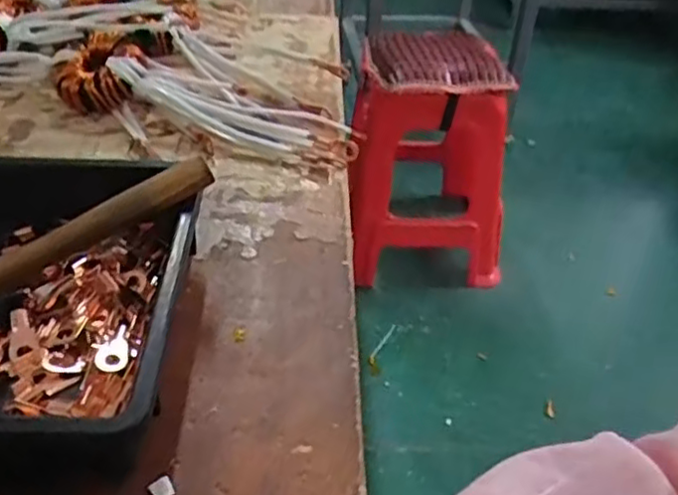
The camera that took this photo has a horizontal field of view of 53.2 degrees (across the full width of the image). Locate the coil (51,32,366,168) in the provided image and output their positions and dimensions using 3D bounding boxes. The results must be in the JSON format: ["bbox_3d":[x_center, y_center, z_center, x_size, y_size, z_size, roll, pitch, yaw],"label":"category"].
[{"bbox_3d":[-0.136,-0.158,0.706,0.330,0.053,0.116,13,38,12],"label":"coil"}]

